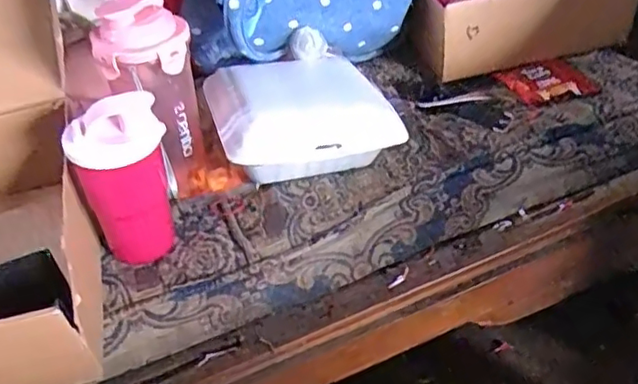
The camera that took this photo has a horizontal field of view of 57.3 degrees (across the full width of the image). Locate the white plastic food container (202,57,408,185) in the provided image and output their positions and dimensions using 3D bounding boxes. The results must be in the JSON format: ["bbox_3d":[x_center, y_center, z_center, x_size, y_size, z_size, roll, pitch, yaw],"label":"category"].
[{"bbox_3d":[-0.024,-0.076,0.625,0.166,0.080,0.180,-19,45,-13],"label":"white plastic food container"}]

